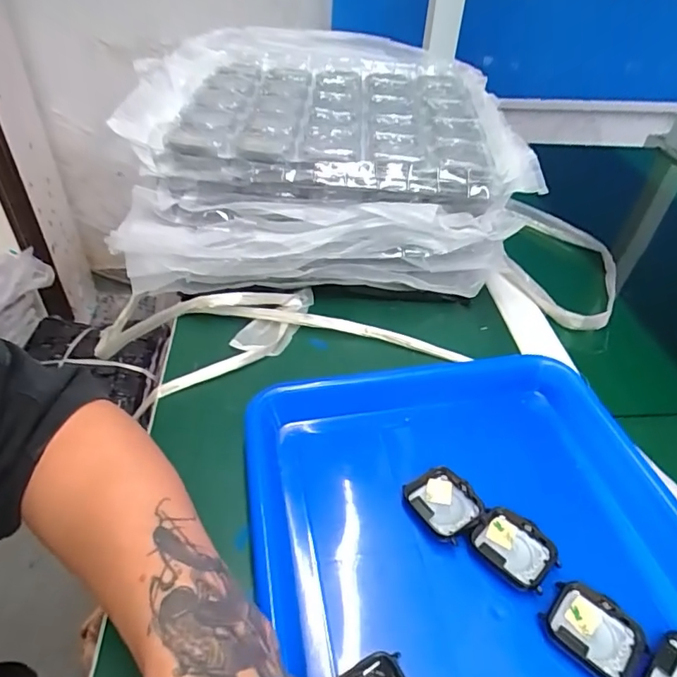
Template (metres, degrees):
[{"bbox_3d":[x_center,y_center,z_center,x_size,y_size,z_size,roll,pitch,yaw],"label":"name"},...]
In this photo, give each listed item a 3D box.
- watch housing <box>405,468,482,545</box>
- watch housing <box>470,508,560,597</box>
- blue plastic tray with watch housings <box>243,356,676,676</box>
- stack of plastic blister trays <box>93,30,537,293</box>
[{"bbox_3d":[0.065,0.103,0.315,0.037,0.012,0.044,-19,45,-23],"label":"watch housing"},{"bbox_3d":[0.103,0.123,0.297,0.037,0.010,0.045,-28,50,-31],"label":"watch housing"},{"bbox_3d":[0.089,0.139,0.266,0.251,0.026,0.324,-8,46,-8],"label":"blue plastic tray with watch housings"},{"bbox_3d":[-0.020,-0.209,0.560,0.359,0.137,0.357,-1,41,-4],"label":"stack of plastic blister trays"}]

